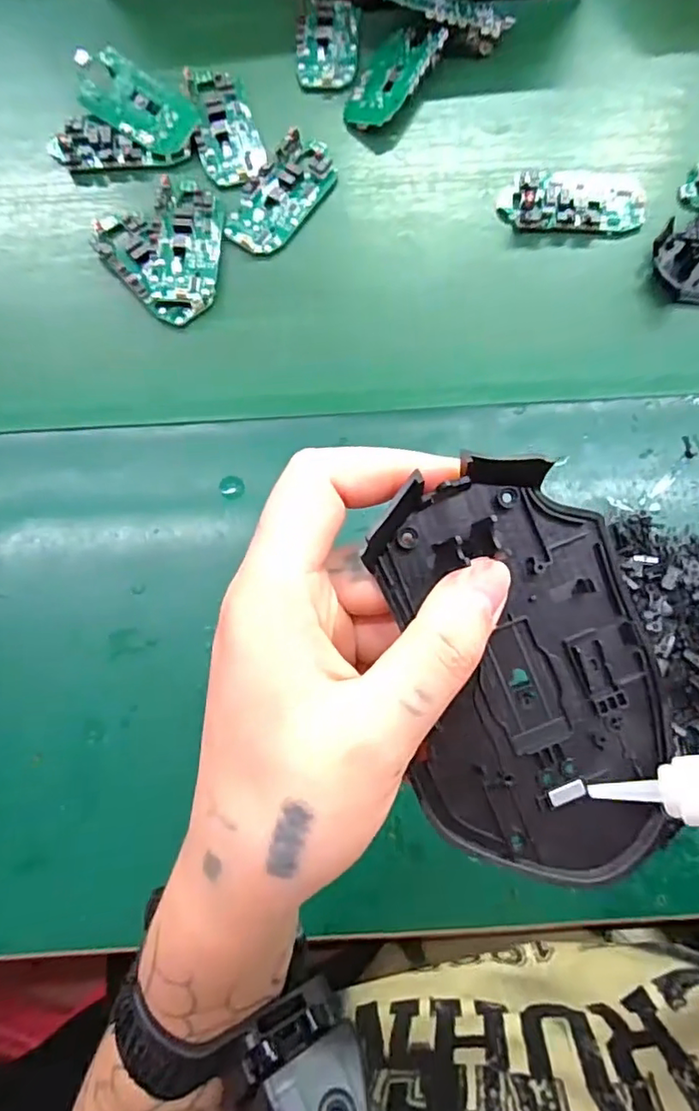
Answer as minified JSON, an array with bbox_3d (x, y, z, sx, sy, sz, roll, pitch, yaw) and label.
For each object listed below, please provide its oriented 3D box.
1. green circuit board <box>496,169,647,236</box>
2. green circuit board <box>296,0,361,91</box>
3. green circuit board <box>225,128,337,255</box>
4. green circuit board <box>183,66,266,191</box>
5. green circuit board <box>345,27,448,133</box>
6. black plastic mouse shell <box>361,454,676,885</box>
[{"bbox_3d":[0.155,-0.246,0.396,0.098,0.010,0.048,-1,78,0],"label":"green circuit board"},{"bbox_3d":[-0.016,-0.390,0.424,0.045,0.009,0.092,2,78,1],"label":"green circuit board"},{"bbox_3d":[-0.048,-0.253,0.395,0.048,0.012,0.095,33,80,7],"label":"green circuit board"},{"bbox_3d":[-0.089,-0.307,0.407,0.046,0.011,0.092,-16,78,-3],"label":"green circuit board"},{"bbox_3d":[0.031,-0.346,0.415,0.046,0.013,0.088,28,83,23],"label":"green circuit board"},{"bbox_3d":[0.049,0.031,0.158,0.069,0.020,0.112,-13,78,-2],"label":"black plastic mouse shell"}]

